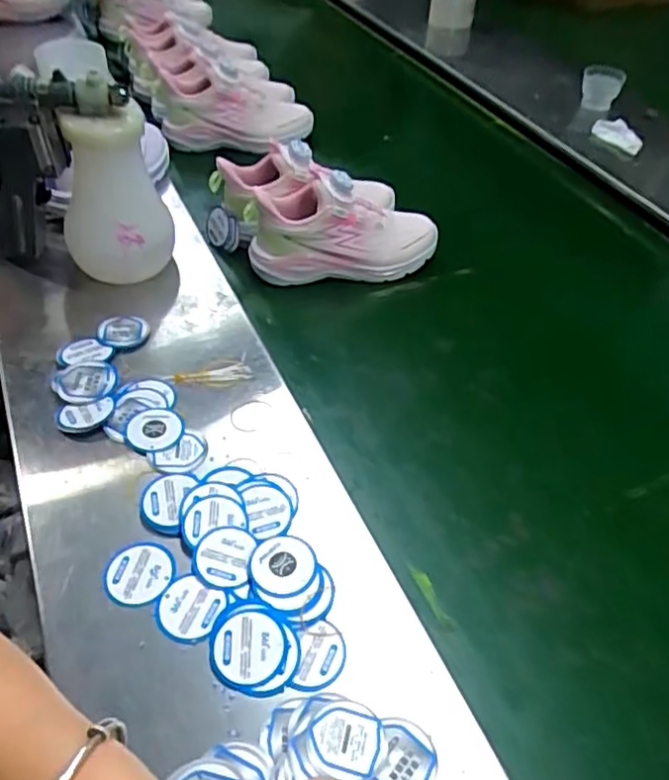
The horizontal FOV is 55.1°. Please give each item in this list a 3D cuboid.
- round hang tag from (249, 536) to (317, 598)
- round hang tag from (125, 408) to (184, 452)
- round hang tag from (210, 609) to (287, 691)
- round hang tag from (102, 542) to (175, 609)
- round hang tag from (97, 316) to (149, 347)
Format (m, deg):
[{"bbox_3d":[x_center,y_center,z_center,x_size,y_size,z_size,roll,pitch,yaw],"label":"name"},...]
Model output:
[{"bbox_3d":[-0.037,0.128,0.465,0.045,0.005,0.045,1,47,-1],"label":"round hang tag"},{"bbox_3d":[-0.154,0.034,0.551,0.047,0.006,0.045,3,53,-4],"label":"round hang tag"},{"bbox_3d":[-0.057,0.170,0.423,0.048,0.006,0.048,-1,47,-4],"label":"round hang tag"},{"bbox_3d":[-0.140,0.131,0.459,0.049,0.004,0.047,-6,48,-8],"label":"round hang tag"},{"bbox_3d":[-0.210,-0.059,0.638,0.045,0.004,0.043,7,51,-9],"label":"round hang tag"}]

